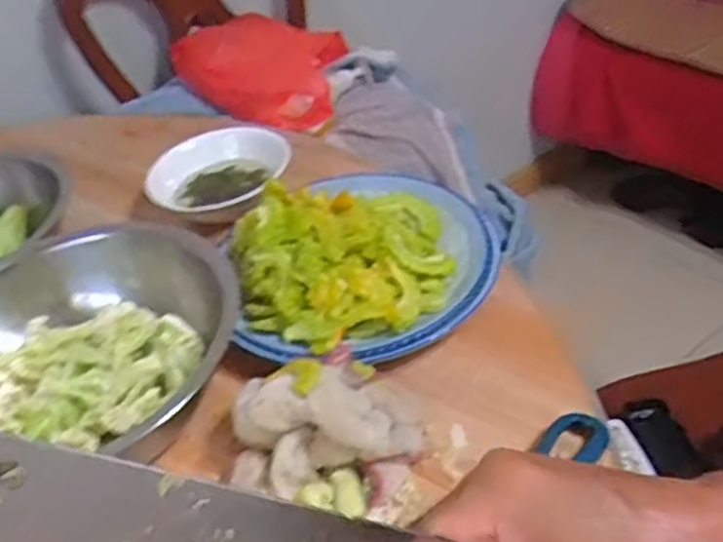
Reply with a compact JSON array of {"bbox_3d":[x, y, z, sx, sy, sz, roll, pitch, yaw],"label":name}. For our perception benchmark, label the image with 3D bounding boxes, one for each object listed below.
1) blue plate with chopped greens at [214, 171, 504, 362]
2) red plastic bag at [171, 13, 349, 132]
[{"bbox_3d":[0.000,-0.014,0.645,0.224,0.086,0.195,-33,43,-25],"label":"blue plate with chopped greens"},{"bbox_3d":[-0.160,-0.303,1.154,0.246,0.123,0.150,-3,39,10],"label":"red plastic bag"}]

